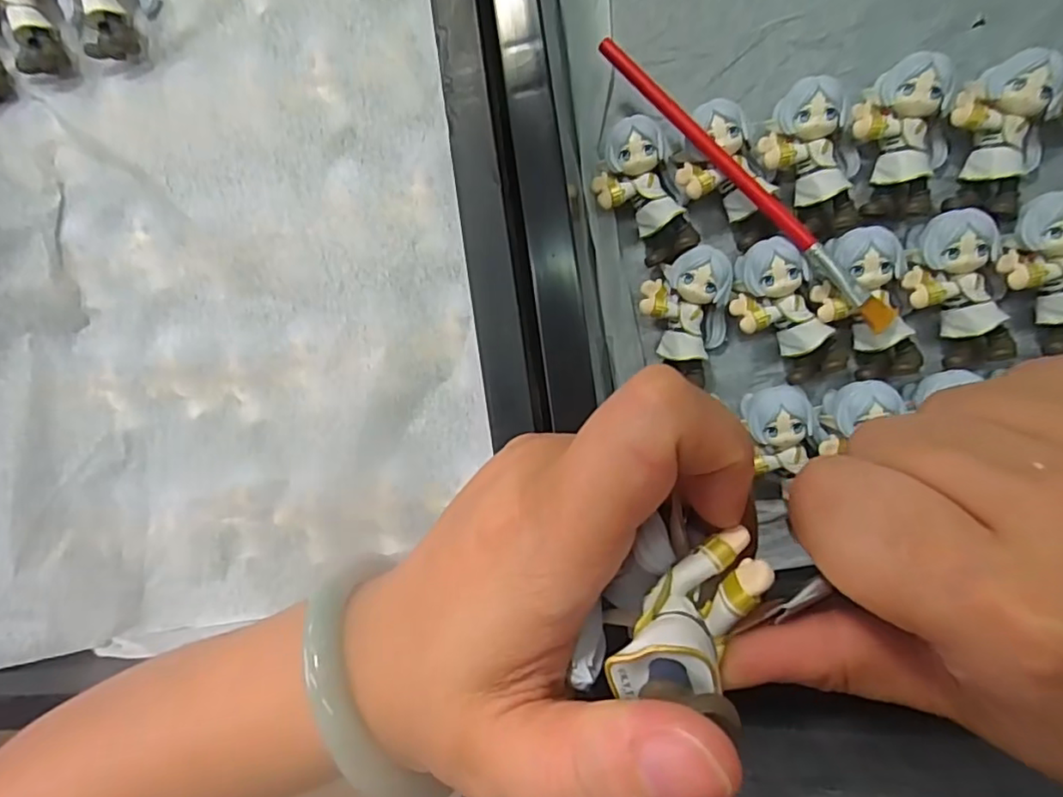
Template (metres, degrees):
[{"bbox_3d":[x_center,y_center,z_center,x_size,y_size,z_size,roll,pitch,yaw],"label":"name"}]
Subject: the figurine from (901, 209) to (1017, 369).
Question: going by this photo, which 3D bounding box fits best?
[{"bbox_3d":[0.176,-0.043,0.250,0.034,0.023,0.064,-23,101,8],"label":"figurine"}]

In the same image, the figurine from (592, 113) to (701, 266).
[{"bbox_3d":[0.049,-0.090,0.267,0.036,0.025,0.060,-17,90,11],"label":"figurine"}]

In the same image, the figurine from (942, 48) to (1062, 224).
[{"bbox_3d":[0.190,-0.104,0.239,0.040,0.024,0.060,-4,92,10],"label":"figurine"}]

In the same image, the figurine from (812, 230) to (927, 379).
[{"bbox_3d":[0.142,-0.039,0.255,0.034,0.020,0.063,-17,99,21],"label":"figurine"}]

